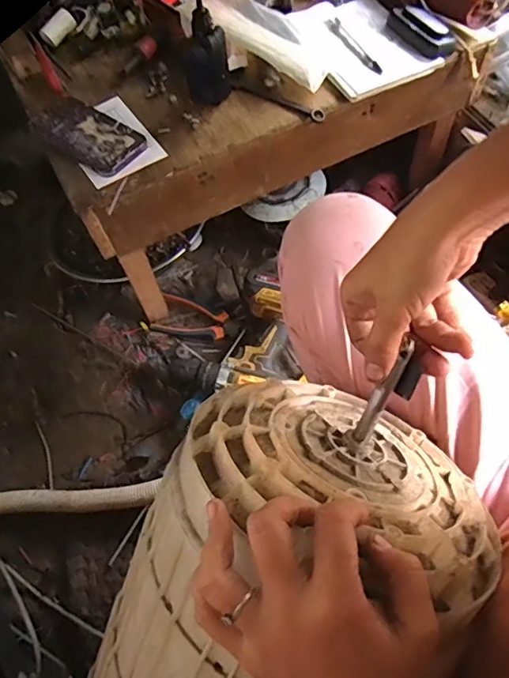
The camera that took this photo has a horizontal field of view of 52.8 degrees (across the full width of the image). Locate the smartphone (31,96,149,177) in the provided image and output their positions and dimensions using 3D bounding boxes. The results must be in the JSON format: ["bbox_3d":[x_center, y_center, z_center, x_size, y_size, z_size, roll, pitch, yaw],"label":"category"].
[{"bbox_3d":[-0.227,-0.277,0.688,0.171,0.015,0.082,36,63,18],"label":"smartphone"}]

